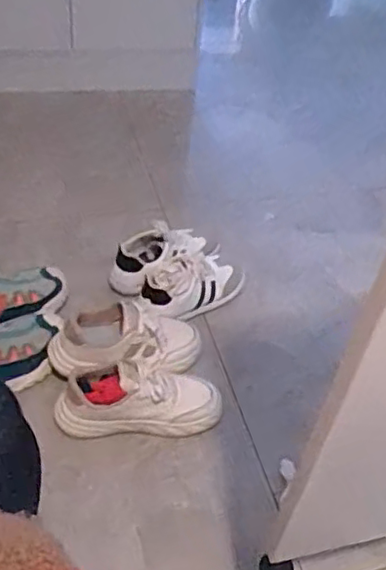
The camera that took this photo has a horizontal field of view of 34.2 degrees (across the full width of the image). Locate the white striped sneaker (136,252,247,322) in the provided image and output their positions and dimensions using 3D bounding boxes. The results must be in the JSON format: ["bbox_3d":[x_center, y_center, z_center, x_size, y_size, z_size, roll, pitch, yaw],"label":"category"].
[{"bbox_3d":[-0.010,0.000,1.109,0.251,0.081,0.092,-14,46,-38],"label":"white striped sneaker"}]

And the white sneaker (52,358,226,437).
[{"bbox_3d":[-0.078,0.167,0.931,0.240,0.102,0.088,1,44,-6],"label":"white sneaker"}]

